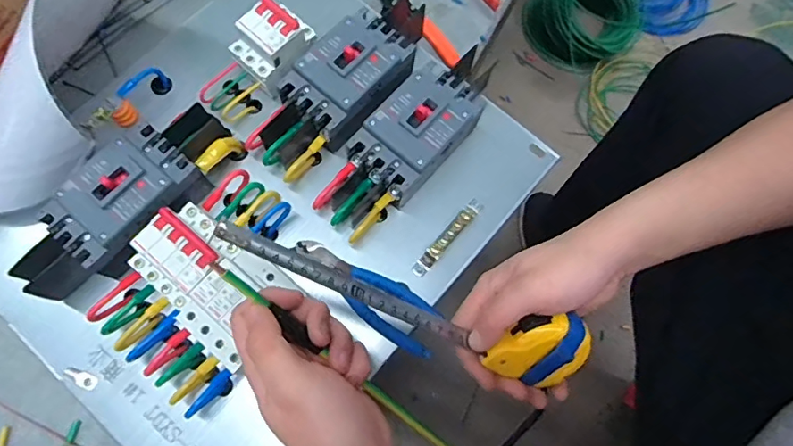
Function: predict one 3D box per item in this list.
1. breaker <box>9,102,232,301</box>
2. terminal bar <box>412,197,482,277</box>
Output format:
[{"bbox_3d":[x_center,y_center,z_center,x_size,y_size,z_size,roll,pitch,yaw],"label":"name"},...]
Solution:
[{"bbox_3d":[-0.251,-0.020,0.490,0.092,0.069,0.226,40,75,10],"label":"breaker"},{"bbox_3d":[0.055,0.012,0.522,0.016,0.021,0.102,39,75,11],"label":"terminal bar"}]

